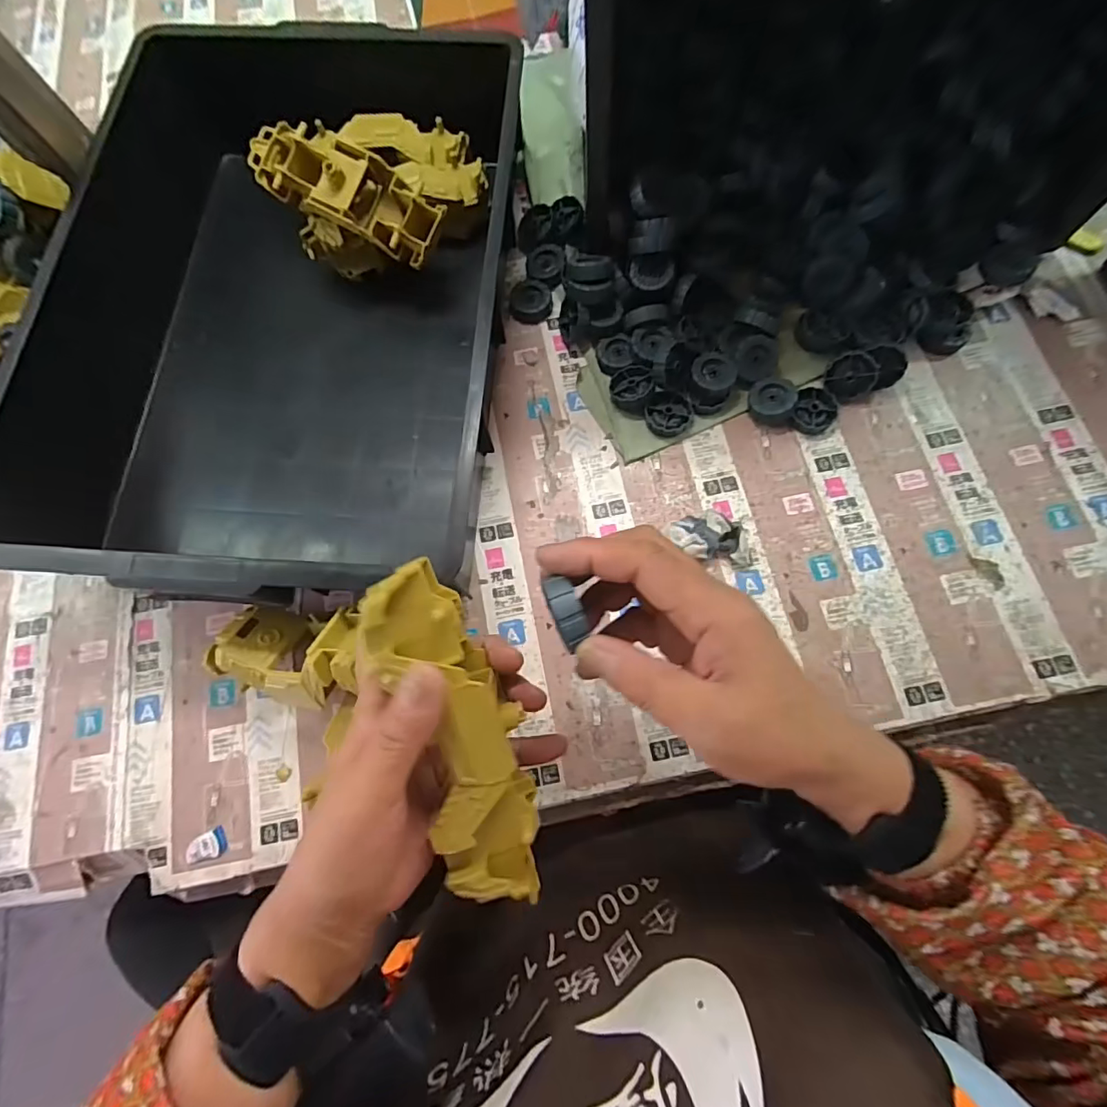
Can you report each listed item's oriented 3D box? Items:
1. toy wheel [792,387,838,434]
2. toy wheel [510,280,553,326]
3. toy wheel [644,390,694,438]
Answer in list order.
[{"bbox_3d":[0.223,-0.121,0.442,0.036,0.013,0.042,25,77,8],"label":"toy wheel"},{"bbox_3d":[-0.022,-0.237,0.486,0.038,0.009,0.042,-22,76,-4],"label":"toy wheel"},{"bbox_3d":[0.099,-0.120,0.444,0.040,0.017,0.041,0,75,2],"label":"toy wheel"}]

